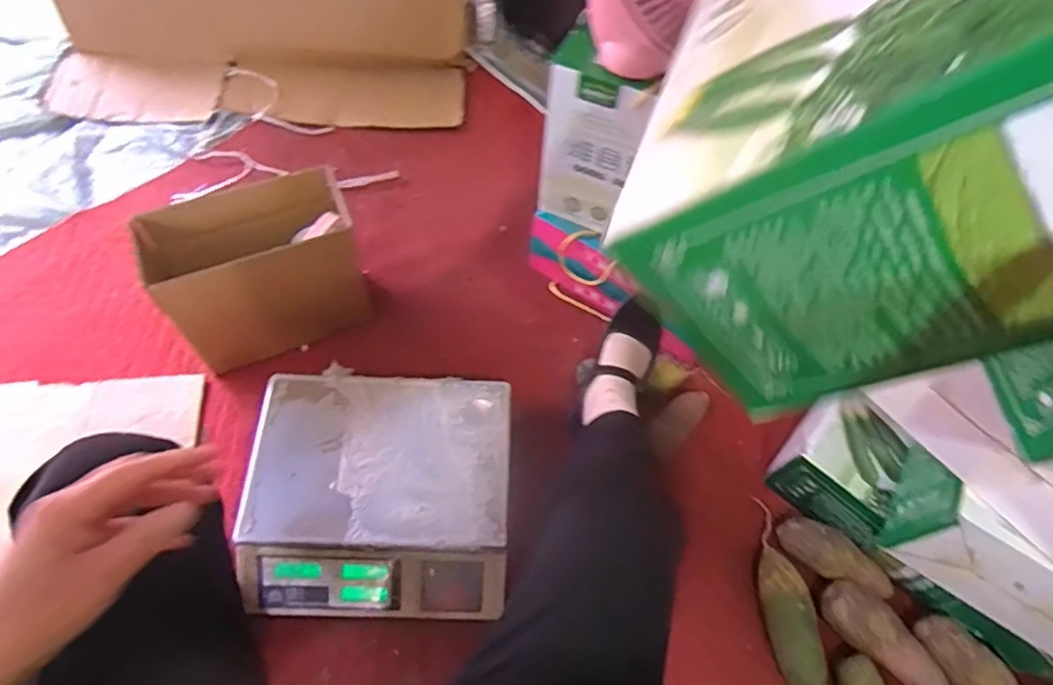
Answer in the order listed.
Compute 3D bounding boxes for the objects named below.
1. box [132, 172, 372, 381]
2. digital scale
[{"bbox_3d":[-0.392,-0.097,0.929,0.270,0.236,0.135,-22,63,-15],"label":"box"},{"bbox_3d":[-0.193,0.194,0.825,0.338,0.089,0.312,3,59,-1],"label":"digital scale"}]

